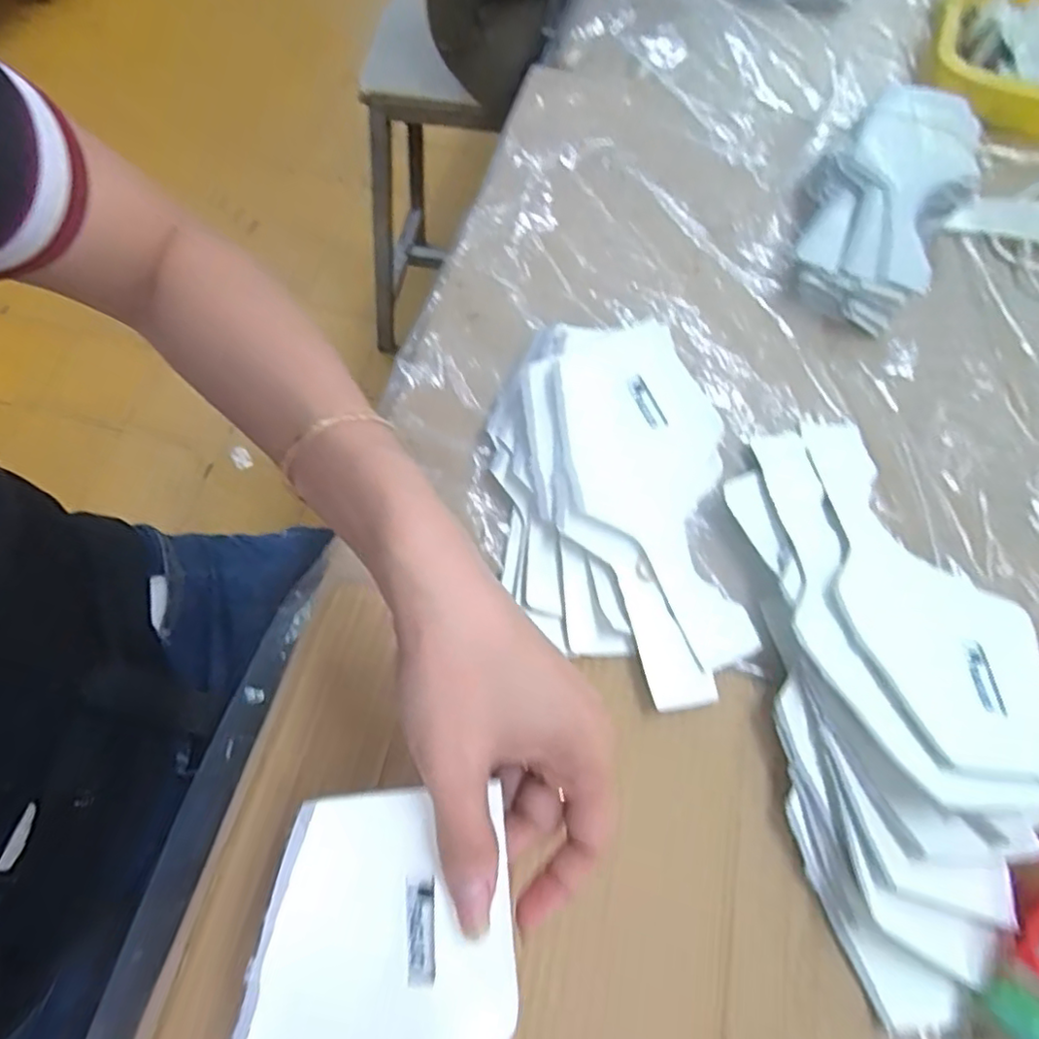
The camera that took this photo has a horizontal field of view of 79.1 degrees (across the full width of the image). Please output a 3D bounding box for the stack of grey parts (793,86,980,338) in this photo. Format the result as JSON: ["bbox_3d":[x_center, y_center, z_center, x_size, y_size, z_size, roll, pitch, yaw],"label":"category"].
[{"bbox_3d":[0.259,-0.230,0.450,0.102,0.053,0.196,30,68,12],"label":"stack of grey parts"}]

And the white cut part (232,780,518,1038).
[{"bbox_3d":[-0.056,0.188,0.217,0.088,0.007,0.183,15,85,6],"label":"white cut part"}]

